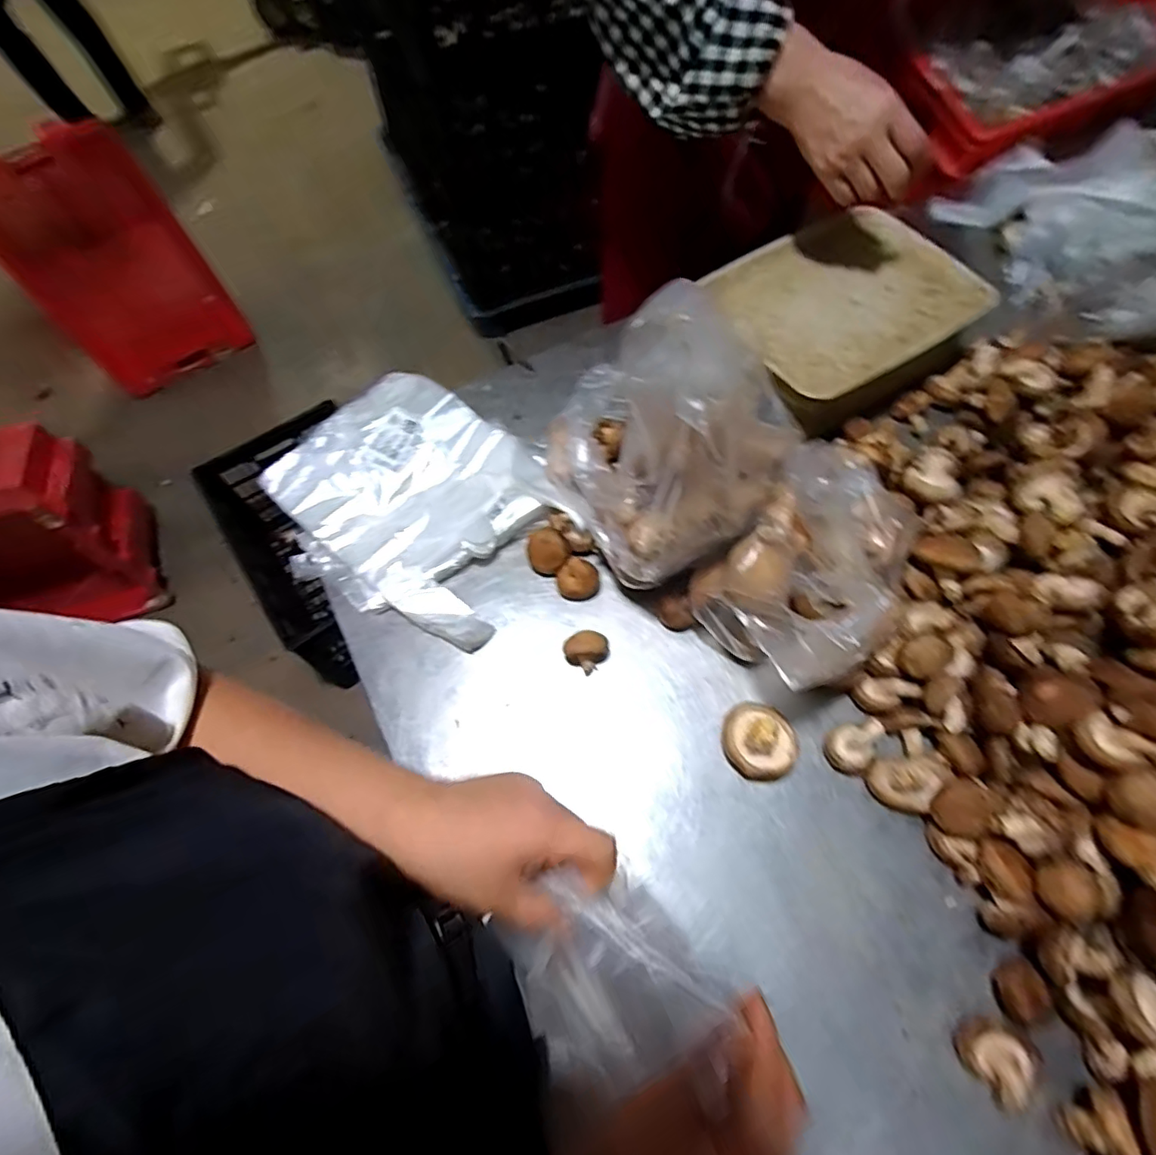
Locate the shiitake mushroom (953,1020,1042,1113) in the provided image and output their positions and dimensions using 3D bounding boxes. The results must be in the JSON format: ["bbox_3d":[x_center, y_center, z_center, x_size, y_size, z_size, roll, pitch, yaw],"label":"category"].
[{"bbox_3d":[0.302,0.343,0.400,0.043,0.028,0.042,-1,65,1],"label":"shiitake mushroom"}]

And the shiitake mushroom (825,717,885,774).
[{"bbox_3d":[0.243,0.149,0.489,0.040,0.040,0.038,-1,65,1],"label":"shiitake mushroom"}]

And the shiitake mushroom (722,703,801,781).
[{"bbox_3d":[0.162,0.141,0.487,0.061,0.060,0.064,-1,65,1],"label":"shiitake mushroom"}]

